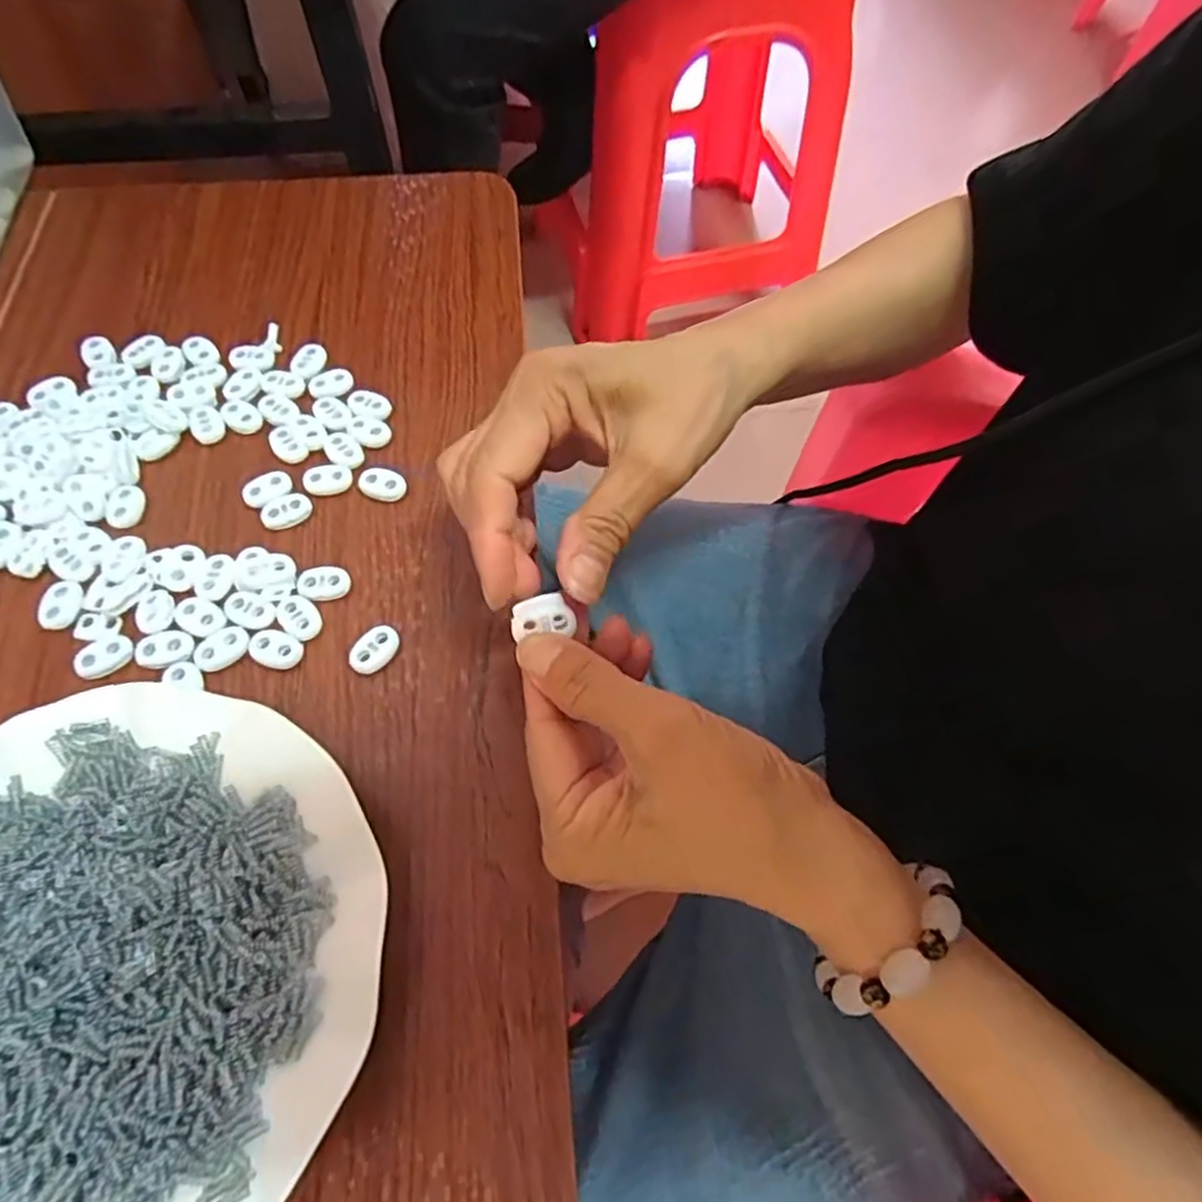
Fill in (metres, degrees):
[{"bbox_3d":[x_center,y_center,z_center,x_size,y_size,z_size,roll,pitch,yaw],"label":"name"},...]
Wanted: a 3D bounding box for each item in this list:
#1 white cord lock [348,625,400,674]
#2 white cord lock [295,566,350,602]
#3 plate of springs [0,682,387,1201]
[{"bbox_3d":[-0.096,0.020,0.300,0.016,0.006,0.023,36,67,15],"label":"white cord lock"},{"bbox_3d":[-0.123,-0.008,0.313,0.022,0.006,0.015,-9,63,-7],"label":"white cord lock"},{"bbox_3d":[-0.165,0.122,0.234,0.178,0.022,0.182,1,63,-2],"label":"plate of springs"}]

